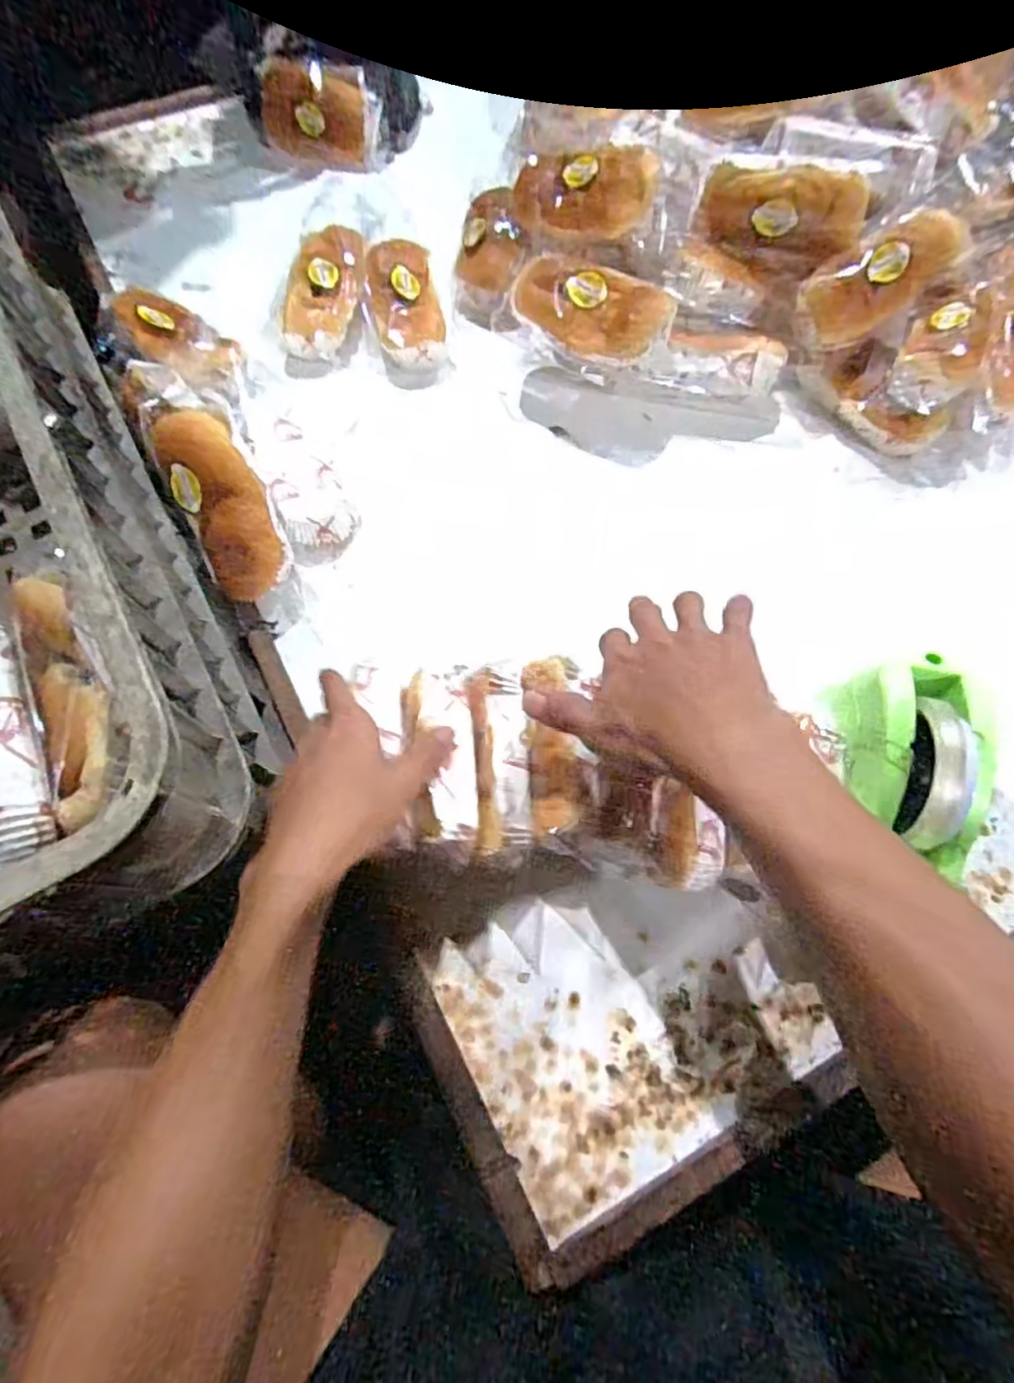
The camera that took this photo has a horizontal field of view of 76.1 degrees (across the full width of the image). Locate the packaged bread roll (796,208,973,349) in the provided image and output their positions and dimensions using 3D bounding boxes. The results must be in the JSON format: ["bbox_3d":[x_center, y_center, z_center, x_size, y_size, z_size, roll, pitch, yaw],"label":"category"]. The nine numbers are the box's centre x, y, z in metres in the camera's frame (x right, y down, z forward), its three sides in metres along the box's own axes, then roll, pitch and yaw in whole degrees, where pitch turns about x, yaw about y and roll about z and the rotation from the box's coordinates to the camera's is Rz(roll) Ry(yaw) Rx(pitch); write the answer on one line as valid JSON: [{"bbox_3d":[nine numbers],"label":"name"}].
[{"bbox_3d":[0.316,-0.349,0.548,0.147,0.045,0.060,-29,71,6],"label":"packaged bread roll"}]

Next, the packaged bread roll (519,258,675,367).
[{"bbox_3d":[0.067,-0.321,0.540,0.137,0.037,0.069,28,73,12],"label":"packaged bread roll"}]

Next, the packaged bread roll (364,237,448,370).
[{"bbox_3d":[-0.098,-0.373,0.630,0.070,0.049,0.137,-9,69,-4],"label":"packaged bread roll"}]

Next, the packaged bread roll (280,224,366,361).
[{"bbox_3d":[-0.177,-0.386,0.620,0.064,0.032,0.133,14,85,5],"label":"packaged bread roll"}]

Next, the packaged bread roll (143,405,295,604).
[{"bbox_3d":[-0.220,-0.150,0.497,0.066,0.043,0.158,-28,97,-10],"label":"packaged bread roll"}]

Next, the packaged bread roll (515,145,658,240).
[{"bbox_3d":[0.069,-0.448,0.580,0.141,0.050,0.060,26,70,28],"label":"packaged bread roll"}]

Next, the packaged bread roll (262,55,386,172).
[{"bbox_3d":[-0.210,-0.645,0.727,0.140,0.087,0.042,20,37,6],"label":"packaged bread roll"}]

